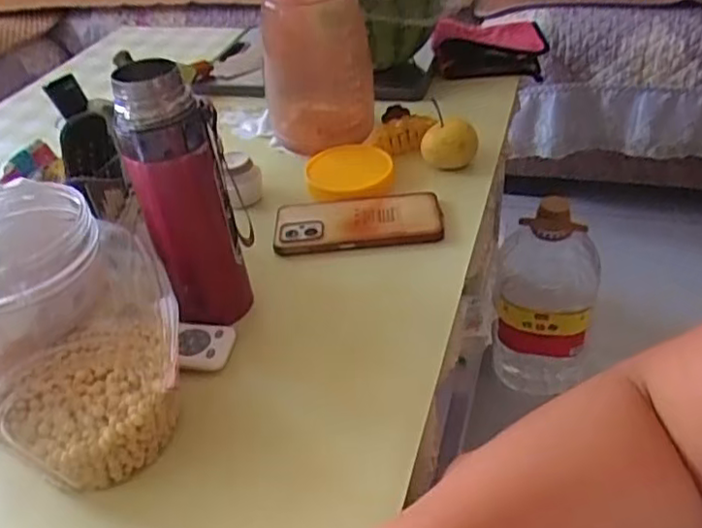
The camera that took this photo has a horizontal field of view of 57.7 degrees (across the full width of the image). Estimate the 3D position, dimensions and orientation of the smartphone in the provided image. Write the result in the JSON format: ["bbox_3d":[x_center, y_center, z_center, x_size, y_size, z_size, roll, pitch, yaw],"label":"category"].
[{"bbox_3d":[0.006,-0.041,0.622,0.160,0.010,0.072,-5,38,2],"label":"smartphone"}]

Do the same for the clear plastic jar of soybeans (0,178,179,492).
[{"bbox_3d":[-0.190,0.048,0.406,0.133,0.175,0.125,-4,38,3],"label":"clear plastic jar of soybeans"}]

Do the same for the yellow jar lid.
[{"bbox_3d":[-0.001,-0.099,0.674,0.090,0.015,0.086,-4,38,3],"label":"yellow jar lid"}]

